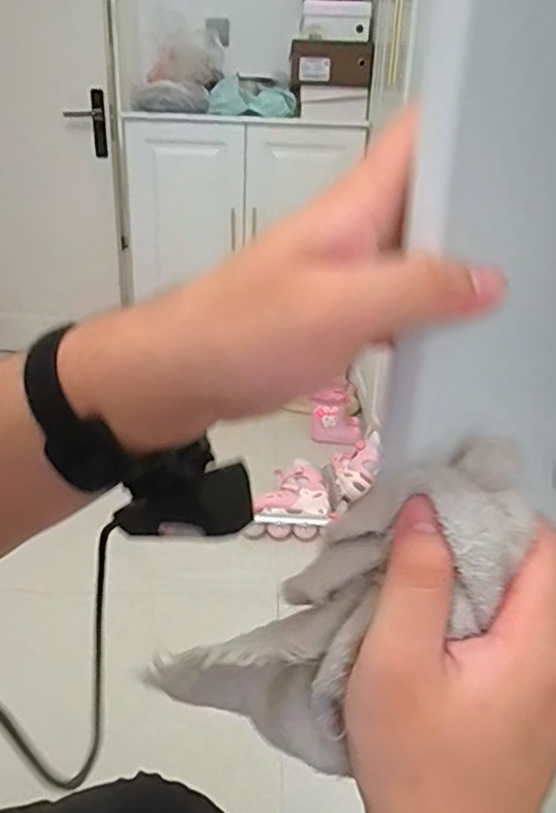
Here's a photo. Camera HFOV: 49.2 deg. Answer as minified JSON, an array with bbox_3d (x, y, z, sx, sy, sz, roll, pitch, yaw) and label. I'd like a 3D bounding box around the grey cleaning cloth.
[{"bbox_3d":[0.023,0.089,0.253,0.062,0.189,0.060,39,22,-11],"label":"grey cleaning cloth"}]

